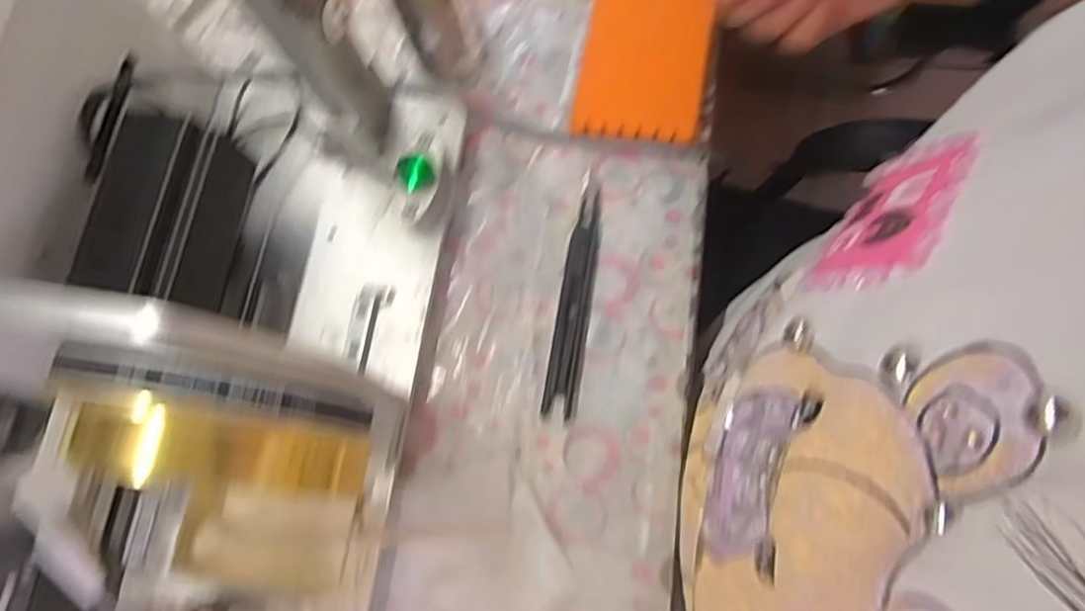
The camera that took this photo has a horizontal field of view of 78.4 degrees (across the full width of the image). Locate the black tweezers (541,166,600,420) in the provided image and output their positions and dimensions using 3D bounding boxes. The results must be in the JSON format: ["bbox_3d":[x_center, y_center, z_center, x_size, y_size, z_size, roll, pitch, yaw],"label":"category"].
[{"bbox_3d":[0.021,-0.006,0.415,0.020,0.009,0.148,8,77,8],"label":"black tweezers"}]

